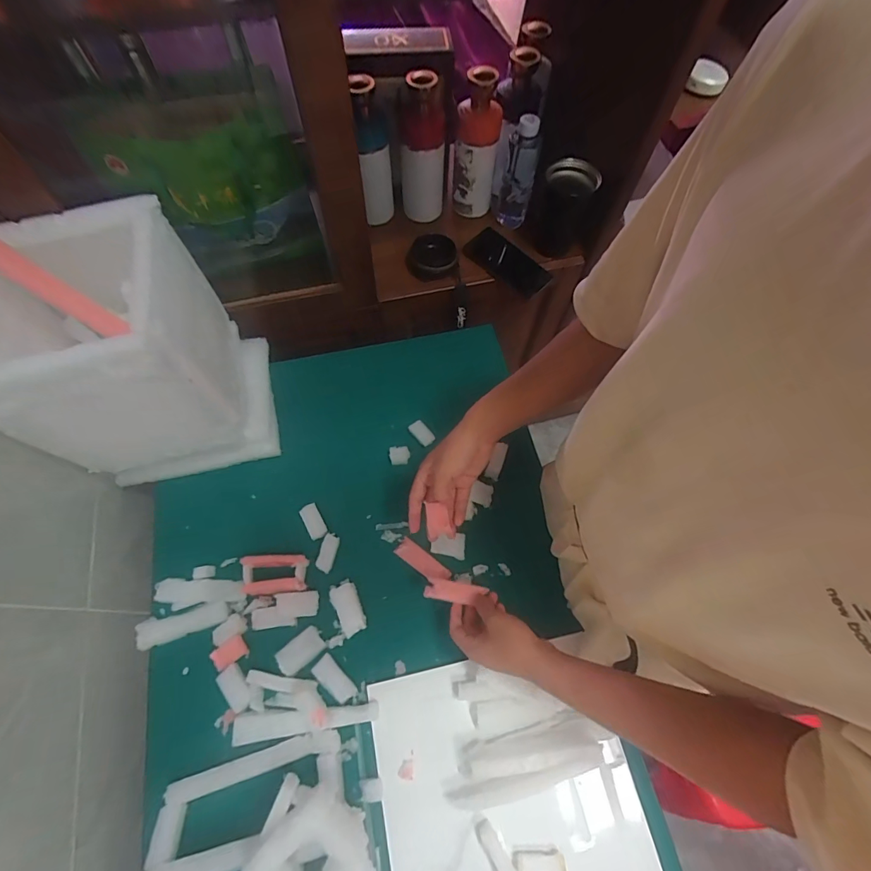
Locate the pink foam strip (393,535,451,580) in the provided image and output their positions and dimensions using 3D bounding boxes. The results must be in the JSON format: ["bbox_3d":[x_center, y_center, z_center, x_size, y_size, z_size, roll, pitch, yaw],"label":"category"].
[{"bbox_3d":[-0.019,0.183,0.614,0.084,0.009,0.028,35,69,13],"label":"pink foam strip"}]

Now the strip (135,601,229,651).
[{"bbox_3d":[-0.342,0.257,0.579,0.114,0.022,0.035,-13,66,-7],"label":"strip"}]

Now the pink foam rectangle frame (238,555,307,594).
[{"bbox_3d":[-0.224,0.193,0.595,0.085,0.026,0.049,-3,65,-3],"label":"pink foam rectangle frame"}]

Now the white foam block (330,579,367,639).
[{"bbox_3d":[-0.120,0.237,0.587,0.035,0.009,0.069,-24,68,-12],"label":"white foam block"}]

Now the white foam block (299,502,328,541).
[{"bbox_3d":[-0.182,0.128,0.635,0.027,0.011,0.052,-28,69,-14],"label":"white foam block"}]

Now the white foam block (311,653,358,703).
[{"bbox_3d":[-0.130,0.314,0.547,0.061,0.005,0.025,42,71,16],"label":"white foam block"}]

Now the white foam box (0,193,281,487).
[{"bbox_3d":[-0.379,-0.091,0.569,0.220,0.318,0.201,-14,67,-8],"label":"white foam box"}]

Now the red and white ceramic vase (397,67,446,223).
[{"bbox_3d":[-0.022,-0.473,0.718,0.077,0.211,0.077,-1,65,-2],"label":"red and white ceramic vase"}]

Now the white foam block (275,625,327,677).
[{"bbox_3d":[-0.178,0.283,0.561,0.058,0.016,0.037,-36,71,-16],"label":"white foam block"}]

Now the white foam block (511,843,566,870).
[{"bbox_3d":[0.116,0.479,0.469,0.055,0.014,0.032,-5,66,-4],"label":"white foam block"}]

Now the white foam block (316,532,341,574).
[{"bbox_3d":[-0.155,0.169,0.613,0.022,0.010,0.052,14,66,5],"label":"white foam block"}]

